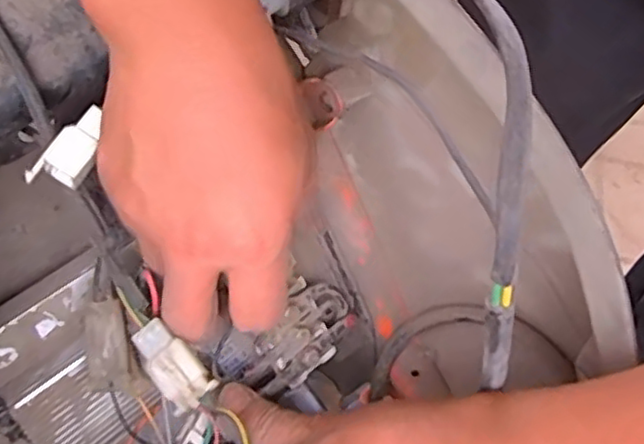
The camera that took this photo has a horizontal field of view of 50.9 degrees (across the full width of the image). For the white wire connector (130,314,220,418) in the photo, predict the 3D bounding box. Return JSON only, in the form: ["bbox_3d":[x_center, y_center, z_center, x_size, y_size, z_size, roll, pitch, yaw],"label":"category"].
[{"bbox_3d":[-0.058,0.054,0.260,0.018,0.008,0.037,-35,72,-23],"label":"white wire connector"}]

